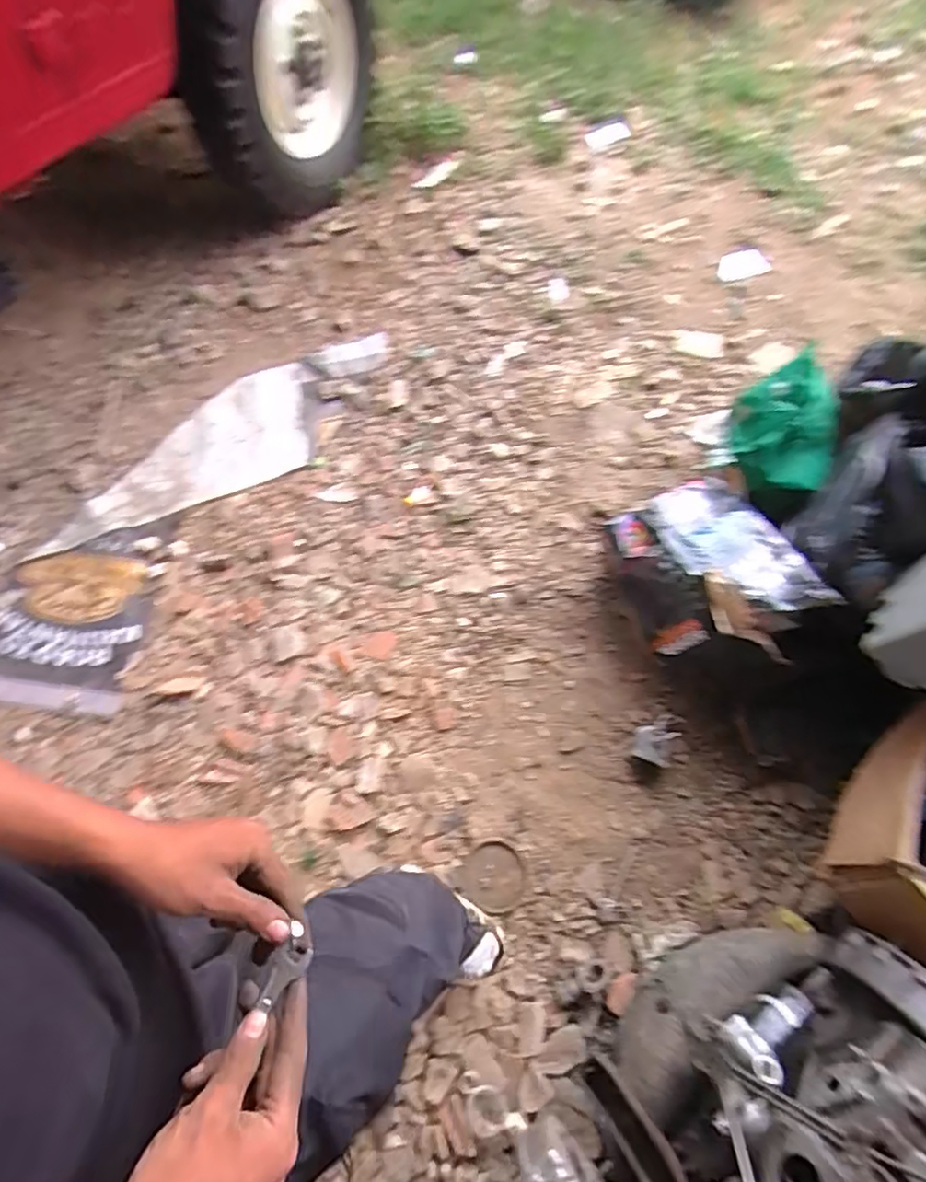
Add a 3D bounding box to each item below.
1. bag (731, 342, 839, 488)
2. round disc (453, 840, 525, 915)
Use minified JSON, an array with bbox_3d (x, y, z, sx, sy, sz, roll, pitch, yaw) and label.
[{"bbox_3d":[0.764,-0.395,1.358,0.233,0.144,0.317,26,66,9],"label":"bag"},{"bbox_3d":[0.067,0.609,1.240,0.129,0.017,0.133,0,67,0],"label":"round disc"}]

